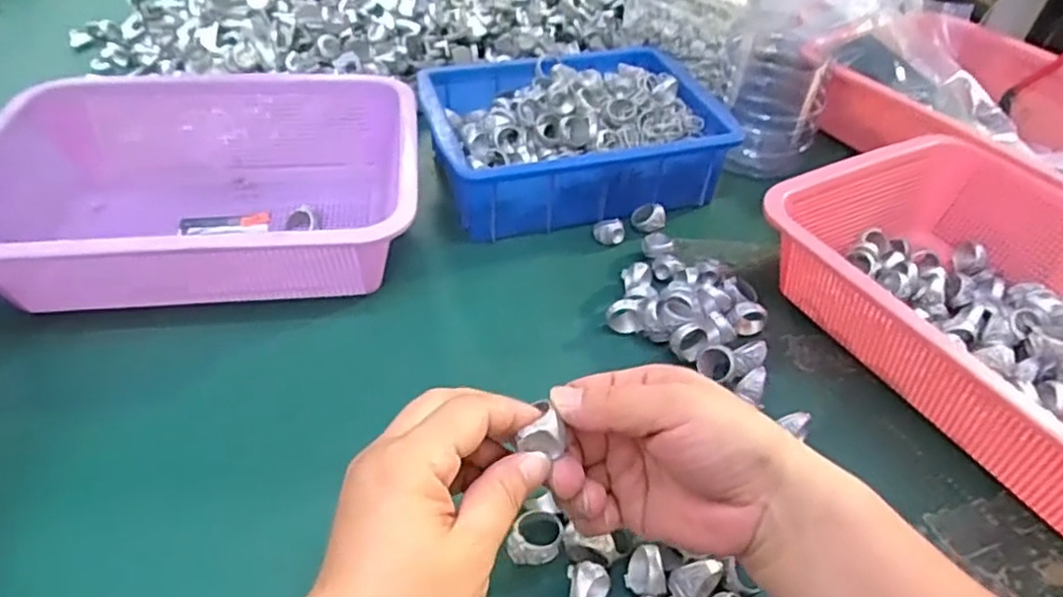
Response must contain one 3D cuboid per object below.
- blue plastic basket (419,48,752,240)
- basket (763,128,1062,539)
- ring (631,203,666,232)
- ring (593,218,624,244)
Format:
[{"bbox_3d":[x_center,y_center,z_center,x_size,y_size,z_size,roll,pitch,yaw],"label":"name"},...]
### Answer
[{"bbox_3d":[0.033,-0.145,0.585,0.241,0.077,0.174,-9,46,-13],"label":"blue plastic basket"},{"bbox_3d":[0.314,0.016,0.438,0.222,0.088,0.297,-20,50,-24],"label":"basket"},{"bbox_3d":[0.097,-0.066,0.548,0.027,0.015,0.027,2,44,-2],"label":"ring"},{"bbox_3d":[0.063,-0.055,0.542,0.026,0.016,0.026,2,44,-2],"label":"ring"}]

